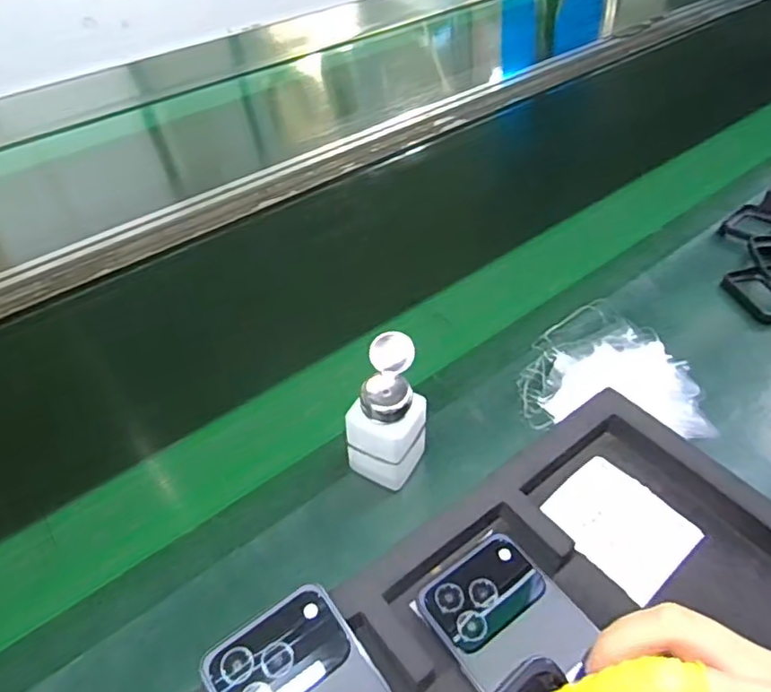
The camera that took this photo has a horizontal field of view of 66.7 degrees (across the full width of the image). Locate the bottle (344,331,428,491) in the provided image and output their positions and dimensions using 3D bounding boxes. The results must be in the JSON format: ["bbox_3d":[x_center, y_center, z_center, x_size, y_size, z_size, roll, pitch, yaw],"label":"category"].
[{"bbox_3d":[0.007,0.058,0.485,0.057,0.123,0.077,23,50,24],"label":"bottle"}]

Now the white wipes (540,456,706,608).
[{"bbox_3d":[0.158,0.118,0.394,0.067,0.007,0.084,-32,51,-26],"label":"white wipes"}]

